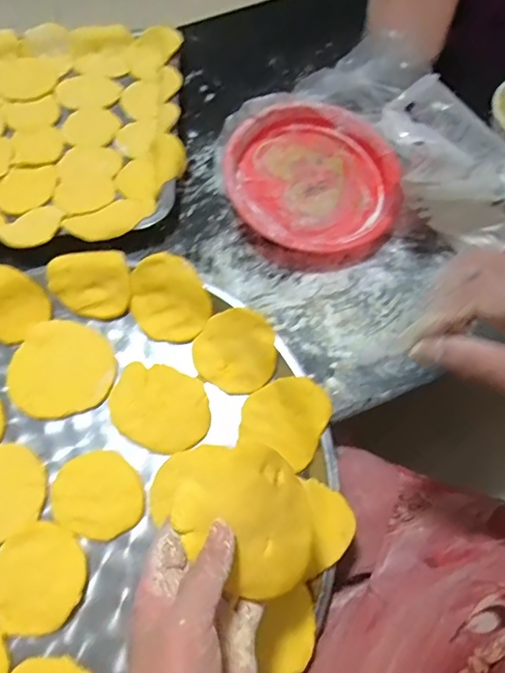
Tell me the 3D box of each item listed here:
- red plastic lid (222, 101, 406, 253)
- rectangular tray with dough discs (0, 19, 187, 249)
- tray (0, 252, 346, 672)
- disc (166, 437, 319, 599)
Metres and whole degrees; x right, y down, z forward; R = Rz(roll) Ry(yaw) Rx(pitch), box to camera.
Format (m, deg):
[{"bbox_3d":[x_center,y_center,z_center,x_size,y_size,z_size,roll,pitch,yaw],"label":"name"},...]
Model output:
[{"bbox_3d":[0.067,-0.174,0.512,0.189,0.030,0.182,2,69,-5],"label":"red plastic lid"},{"bbox_3d":[-0.317,-0.255,0.578,0.457,0.044,0.368,-4,66,1],"label":"rectangular tray with dough discs"},{"bbox_3d":[-0.153,0.123,0.393,0.429,0.042,0.417,0,67,0],"label":"tray"},{"bbox_3d":[0.002,0.109,0.279,0.071,0.012,0.088,-39,93,-22],"label":"disc"}]

